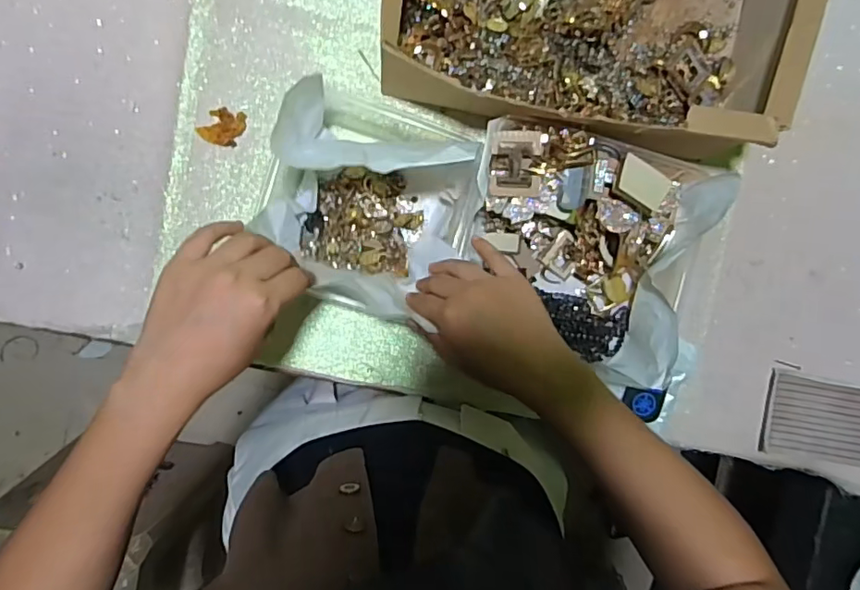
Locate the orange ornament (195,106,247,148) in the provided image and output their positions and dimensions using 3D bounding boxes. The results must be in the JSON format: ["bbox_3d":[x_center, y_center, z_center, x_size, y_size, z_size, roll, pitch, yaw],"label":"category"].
[{"bbox_3d":[-0.189,-0.153,0.499,0.040,0.004,0.033,12,91,-6],"label":"orange ornament"}]

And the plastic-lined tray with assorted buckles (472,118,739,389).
[{"bbox_3d":[0.131,-0.035,0.483,0.203,0.082,0.190,12,93,-4],"label":"plastic-lined tray with assorted buckles"}]

